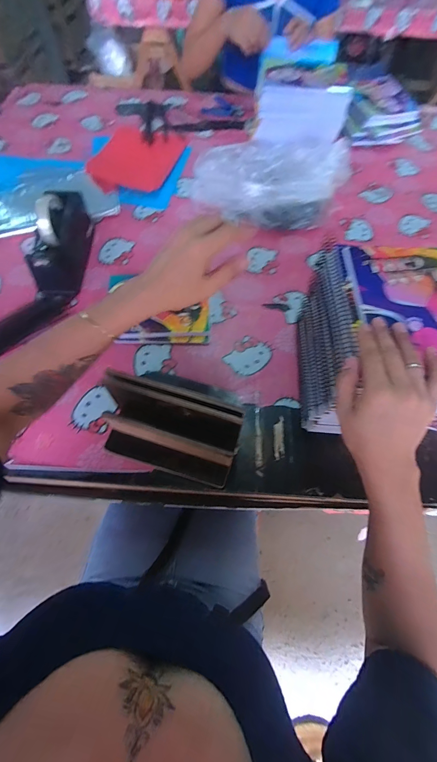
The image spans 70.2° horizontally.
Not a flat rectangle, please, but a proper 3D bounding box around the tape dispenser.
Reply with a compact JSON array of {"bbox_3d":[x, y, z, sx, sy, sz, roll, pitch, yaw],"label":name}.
[{"bbox_3d":[-0.307,-0.278,0.608,0.071,0.111,0.199,4,63,0],"label":"tape dispenser"}]

